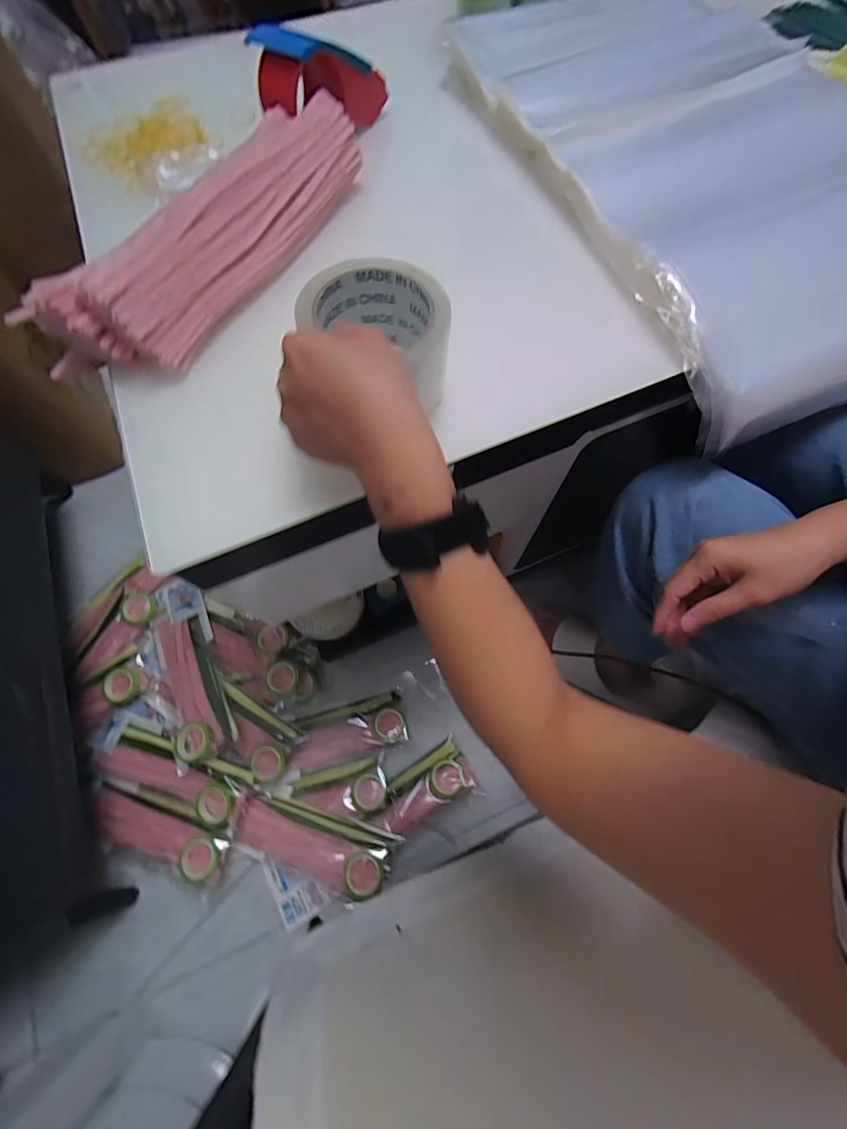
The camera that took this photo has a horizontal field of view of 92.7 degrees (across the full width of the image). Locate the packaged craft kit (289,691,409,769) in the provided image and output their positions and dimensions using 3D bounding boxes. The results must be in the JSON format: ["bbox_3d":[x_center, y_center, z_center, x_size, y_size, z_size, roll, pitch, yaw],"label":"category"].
[{"bbox_3d":[-0.133,0.291,0.710,0.197,0.029,0.084,-15,70,-5],"label":"packaged craft kit"}]

